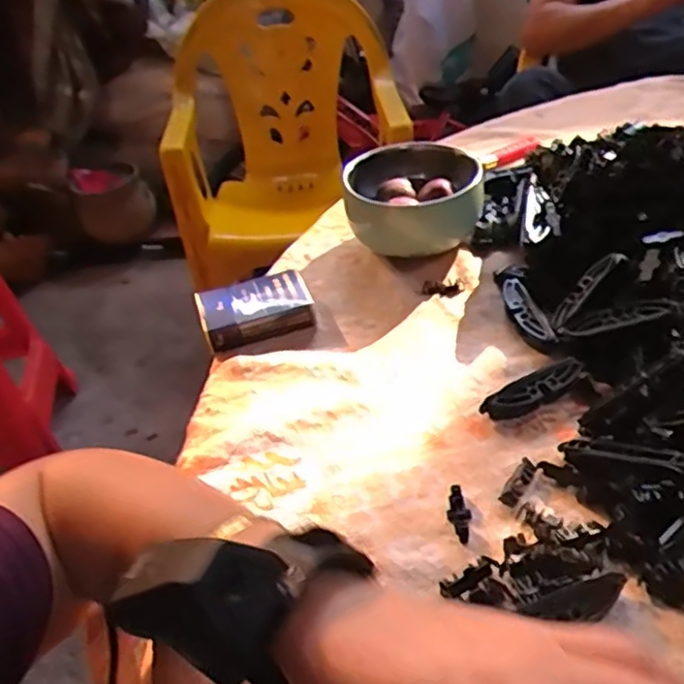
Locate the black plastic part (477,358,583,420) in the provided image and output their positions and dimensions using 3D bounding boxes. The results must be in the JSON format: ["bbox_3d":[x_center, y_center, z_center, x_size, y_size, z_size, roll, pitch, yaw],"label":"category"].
[{"bbox_3d":[0.130,0.033,0.426,0.076,0.020,0.018,-26,43,-19],"label":"black plastic part"}]

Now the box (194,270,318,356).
[{"bbox_3d":[-0.071,-0.026,0.521,0.089,0.024,0.060,-19,41,-11],"label":"box"}]

